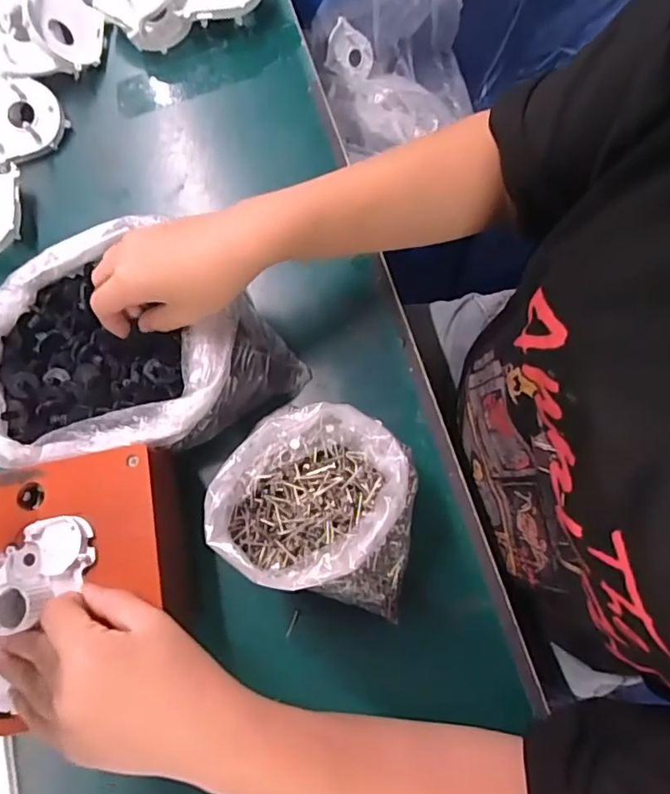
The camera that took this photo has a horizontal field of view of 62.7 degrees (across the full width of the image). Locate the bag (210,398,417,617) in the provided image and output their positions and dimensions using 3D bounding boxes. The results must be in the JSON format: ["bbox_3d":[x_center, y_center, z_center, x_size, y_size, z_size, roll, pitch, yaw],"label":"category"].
[{"bbox_3d":[-0.008,0.067,0.349,0.121,0.078,0.115,14,77,9],"label":"bag"}]

